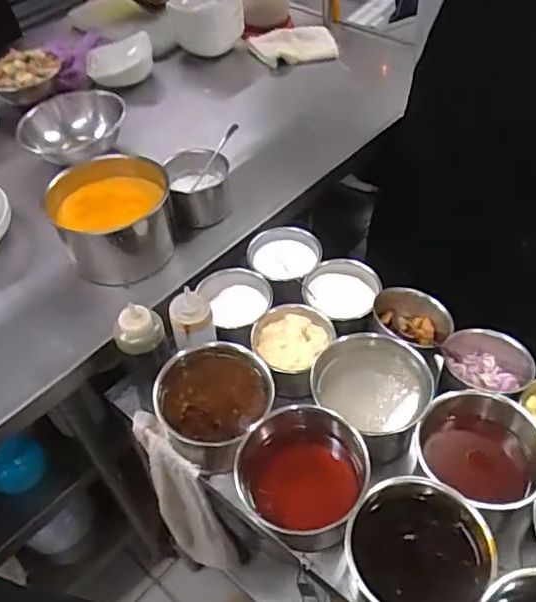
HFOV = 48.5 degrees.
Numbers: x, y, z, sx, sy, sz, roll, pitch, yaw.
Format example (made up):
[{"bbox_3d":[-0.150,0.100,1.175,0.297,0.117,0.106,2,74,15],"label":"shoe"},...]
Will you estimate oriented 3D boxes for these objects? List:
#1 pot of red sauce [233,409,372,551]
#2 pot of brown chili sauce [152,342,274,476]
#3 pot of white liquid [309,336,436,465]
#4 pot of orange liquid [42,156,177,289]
[{"bbox_3d":[0.045,0.222,0.757,0.153,0.123,0.137,12,51,13],"label":"pot of red sauce"},{"bbox_3d":[-0.071,0.140,0.817,0.145,0.111,0.155,-2,49,2],"label":"pot of brown chili sauce"},{"bbox_3d":[0.143,0.148,0.840,0.156,0.147,0.146,-2,49,2],"label":"pot of white liquid"},{"bbox_3d":[-0.250,-0.142,0.987,0.178,0.142,0.187,-2,49,2],"label":"pot of orange liquid"}]

